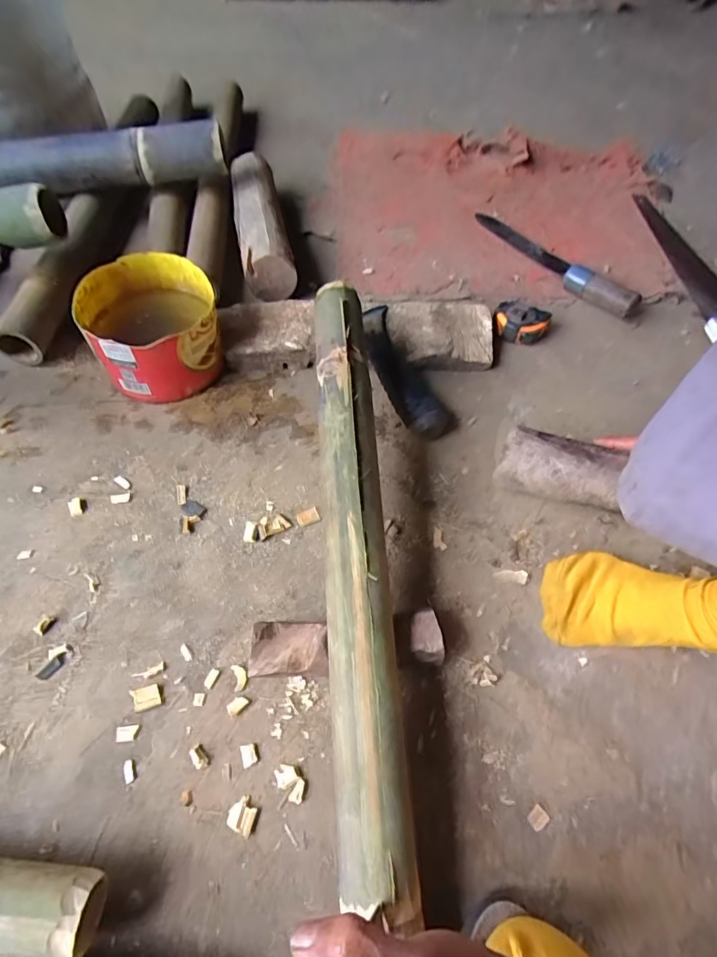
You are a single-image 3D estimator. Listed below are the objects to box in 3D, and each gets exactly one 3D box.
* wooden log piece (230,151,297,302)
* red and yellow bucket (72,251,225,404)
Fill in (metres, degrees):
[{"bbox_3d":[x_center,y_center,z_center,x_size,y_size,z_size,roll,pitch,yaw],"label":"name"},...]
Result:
[{"bbox_3d":[-0.150,-0.397,0.768,0.074,0.066,0.299,-9,59,-9],"label":"wooden log piece"},{"bbox_3d":[-0.251,-0.181,0.612,0.157,0.096,0.151,-11,59,-10],"label":"red and yellow bucket"}]

